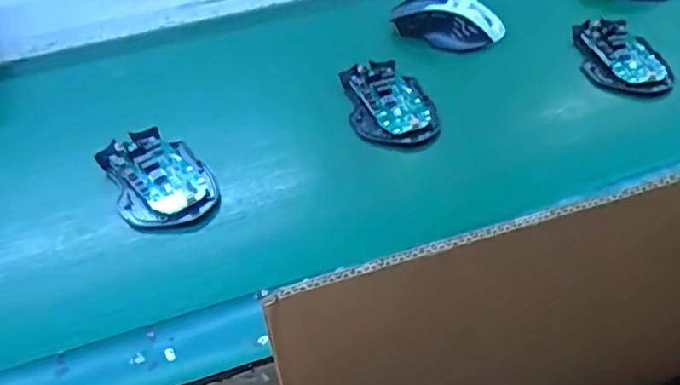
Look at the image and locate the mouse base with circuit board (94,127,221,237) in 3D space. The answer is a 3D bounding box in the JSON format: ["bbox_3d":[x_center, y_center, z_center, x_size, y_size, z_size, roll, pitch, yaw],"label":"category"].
[{"bbox_3d":[-0.141,-0.007,0.473,0.072,0.029,0.114,-18,45,-23],"label":"mouse base with circuit board"}]

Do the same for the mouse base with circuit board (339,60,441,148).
[{"bbox_3d":[0.044,-0.078,0.522,0.069,0.026,0.099,-7,41,-12],"label":"mouse base with circuit board"}]

